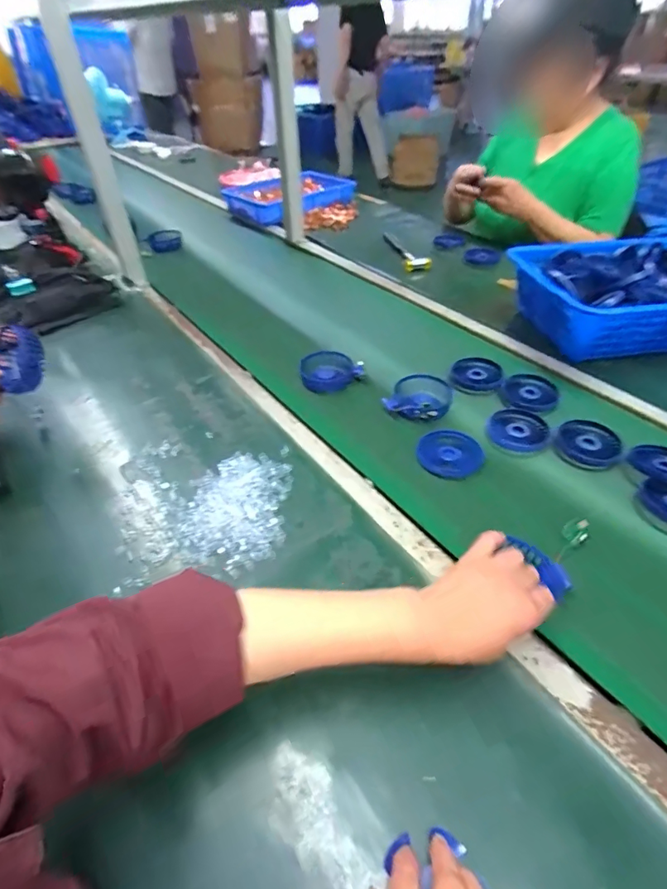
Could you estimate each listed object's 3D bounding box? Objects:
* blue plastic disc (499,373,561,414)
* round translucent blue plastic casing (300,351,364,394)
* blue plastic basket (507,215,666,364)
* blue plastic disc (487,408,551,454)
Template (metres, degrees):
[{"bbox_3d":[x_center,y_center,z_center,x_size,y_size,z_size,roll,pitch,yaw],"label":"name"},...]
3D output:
[{"bbox_3d":[0.314,-0.084,0.748,0.085,0.009,0.094,14,44,17],"label":"blue plastic disc"},{"bbox_3d":[-0.007,-0.119,0.788,0.104,0.038,0.091,-2,42,-1],"label":"round translucent blue plastic casing"},{"bbox_3d":[0.520,-0.265,0.854,0.361,0.125,0.269,-4,42,-3],"label":"blue plastic basket"},{"bbox_3d":[0.274,-0.023,0.691,0.084,0.012,0.091,14,44,17],"label":"blue plastic disc"}]

